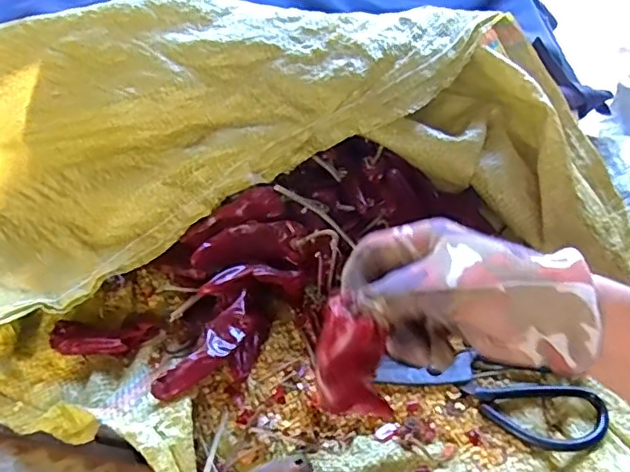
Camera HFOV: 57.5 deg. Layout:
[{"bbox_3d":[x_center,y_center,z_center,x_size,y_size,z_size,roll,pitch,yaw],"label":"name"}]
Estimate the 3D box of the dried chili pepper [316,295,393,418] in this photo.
[{"bbox_3d":[0.020,0.067,0.307,0.038,0.057,0.035,-4,40,-5],"label":"dried chili pepper"}]

